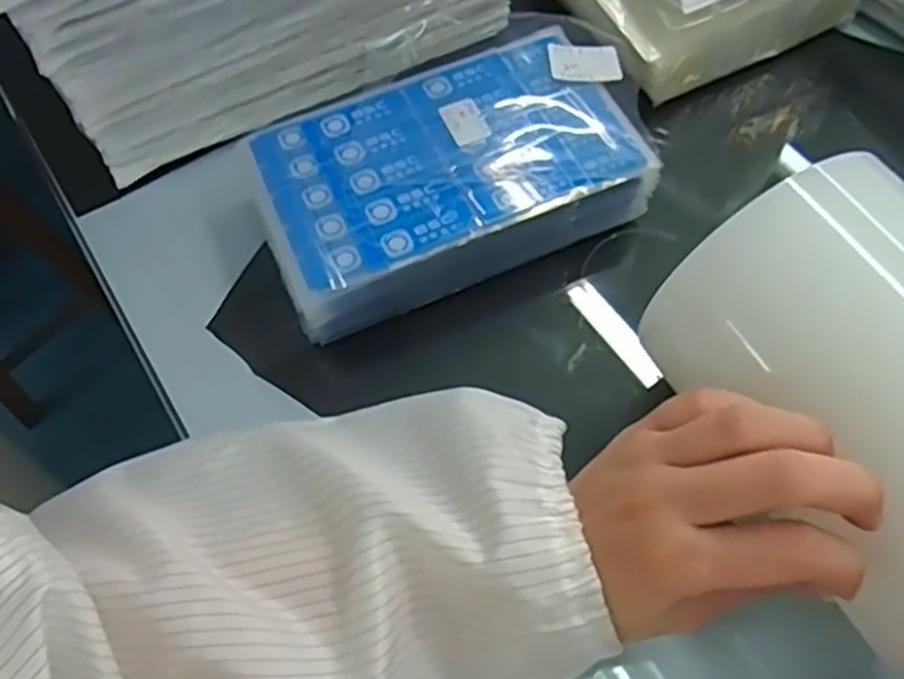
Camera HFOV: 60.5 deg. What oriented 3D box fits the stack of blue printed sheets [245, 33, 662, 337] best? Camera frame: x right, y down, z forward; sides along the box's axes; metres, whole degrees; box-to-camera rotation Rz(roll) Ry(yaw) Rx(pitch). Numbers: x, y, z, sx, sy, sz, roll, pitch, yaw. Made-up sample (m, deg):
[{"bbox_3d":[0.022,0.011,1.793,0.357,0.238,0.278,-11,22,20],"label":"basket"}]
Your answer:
[{"bbox_3d":[0.001,-0.093,0.434,0.213,0.043,0.118,-23,63,-9],"label":"stack of blue printed sheets"}]

